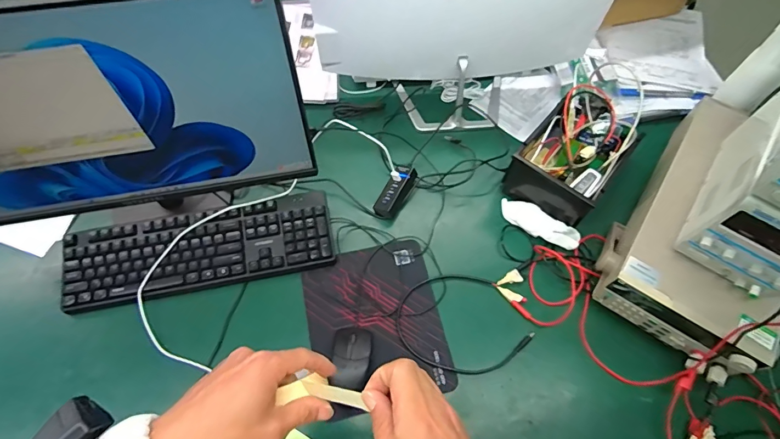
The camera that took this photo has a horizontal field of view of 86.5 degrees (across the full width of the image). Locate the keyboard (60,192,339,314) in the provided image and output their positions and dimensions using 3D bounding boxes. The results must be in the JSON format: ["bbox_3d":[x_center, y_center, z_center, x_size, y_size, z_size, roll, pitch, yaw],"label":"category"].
[{"bbox_3d":[-0.315,0.052,0.697,0.433,0.046,0.135,-11,63,-7],"label":"keyboard"}]

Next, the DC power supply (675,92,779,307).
[{"bbox_3d":[0.541,-0.039,0.577,0.131,0.154,0.295,34,66,16],"label":"DC power supply"}]

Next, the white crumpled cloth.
[{"bbox_3d":[0.275,0.006,0.764,0.150,0.031,0.054,33,66,16],"label":"white crumpled cloth"}]

